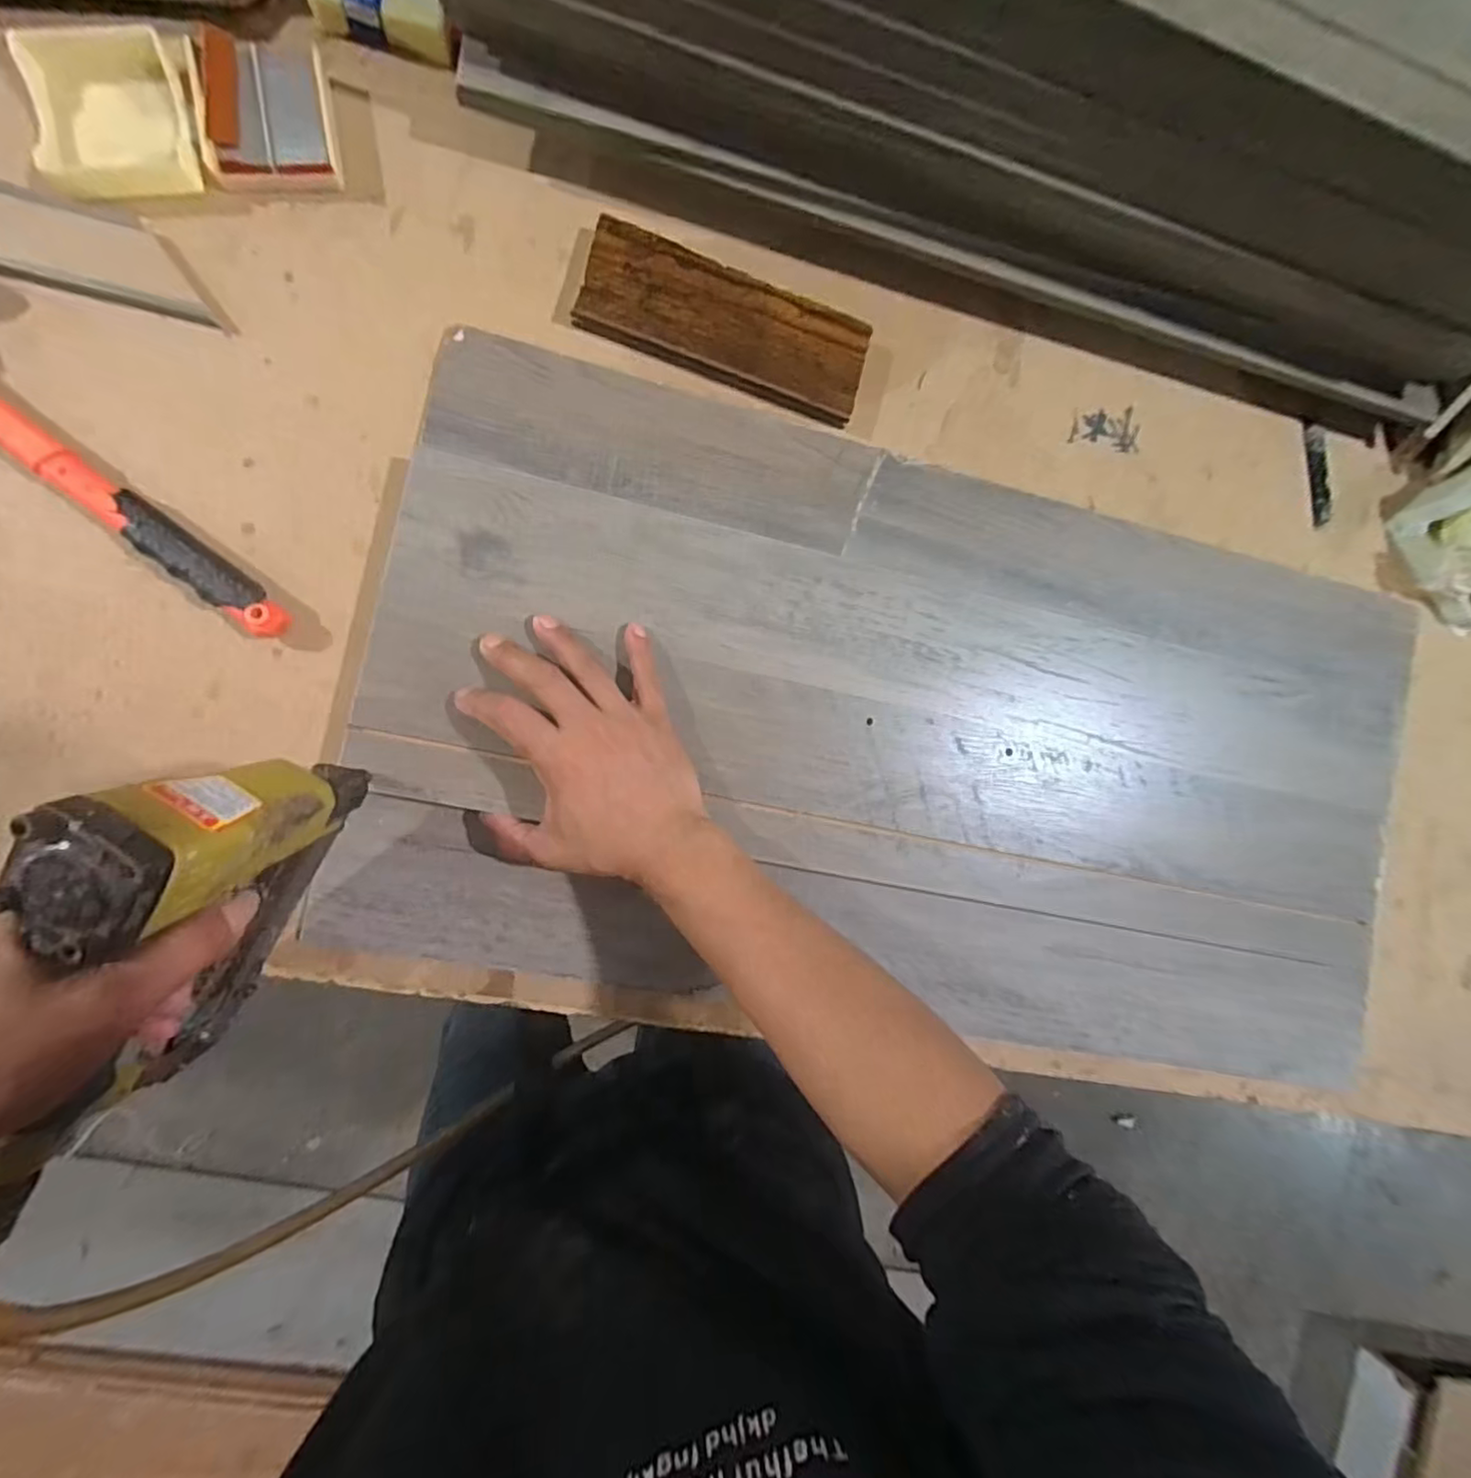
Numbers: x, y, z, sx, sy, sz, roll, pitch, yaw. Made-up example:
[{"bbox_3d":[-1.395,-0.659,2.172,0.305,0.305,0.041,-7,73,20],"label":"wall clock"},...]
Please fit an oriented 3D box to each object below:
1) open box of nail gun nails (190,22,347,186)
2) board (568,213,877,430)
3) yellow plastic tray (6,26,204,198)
[{"bbox_3d":[-0.267,-0.356,0.356,0.069,0.016,0.071,-8,91,-9],"label":"open box of nail gun nails"},{"bbox_3d":[-0.004,-0.262,0.395,0.178,0.012,0.067,15,87,-9],"label":"board"},{"bbox_3d":[-0.342,-0.342,0.342,0.076,0.012,0.076,-11,91,-9],"label":"yellow plastic tray"}]

